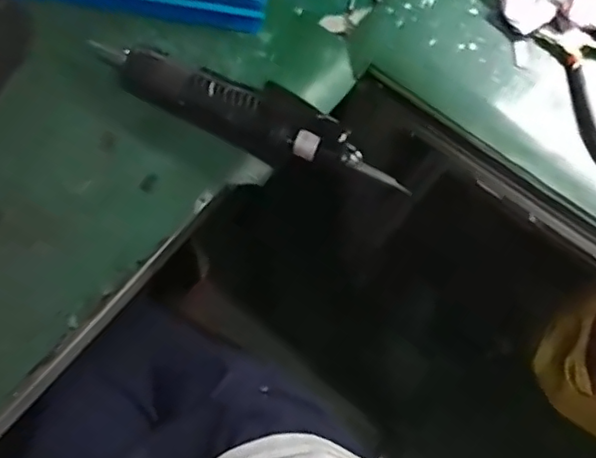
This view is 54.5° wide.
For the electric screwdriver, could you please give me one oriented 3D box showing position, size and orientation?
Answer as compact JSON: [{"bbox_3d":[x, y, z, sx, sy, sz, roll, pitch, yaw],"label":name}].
[{"bbox_3d":[-0.045,-0.097,0.458,0.269,0.033,0.043,27,68,9],"label":"electric screwdriver"}]

